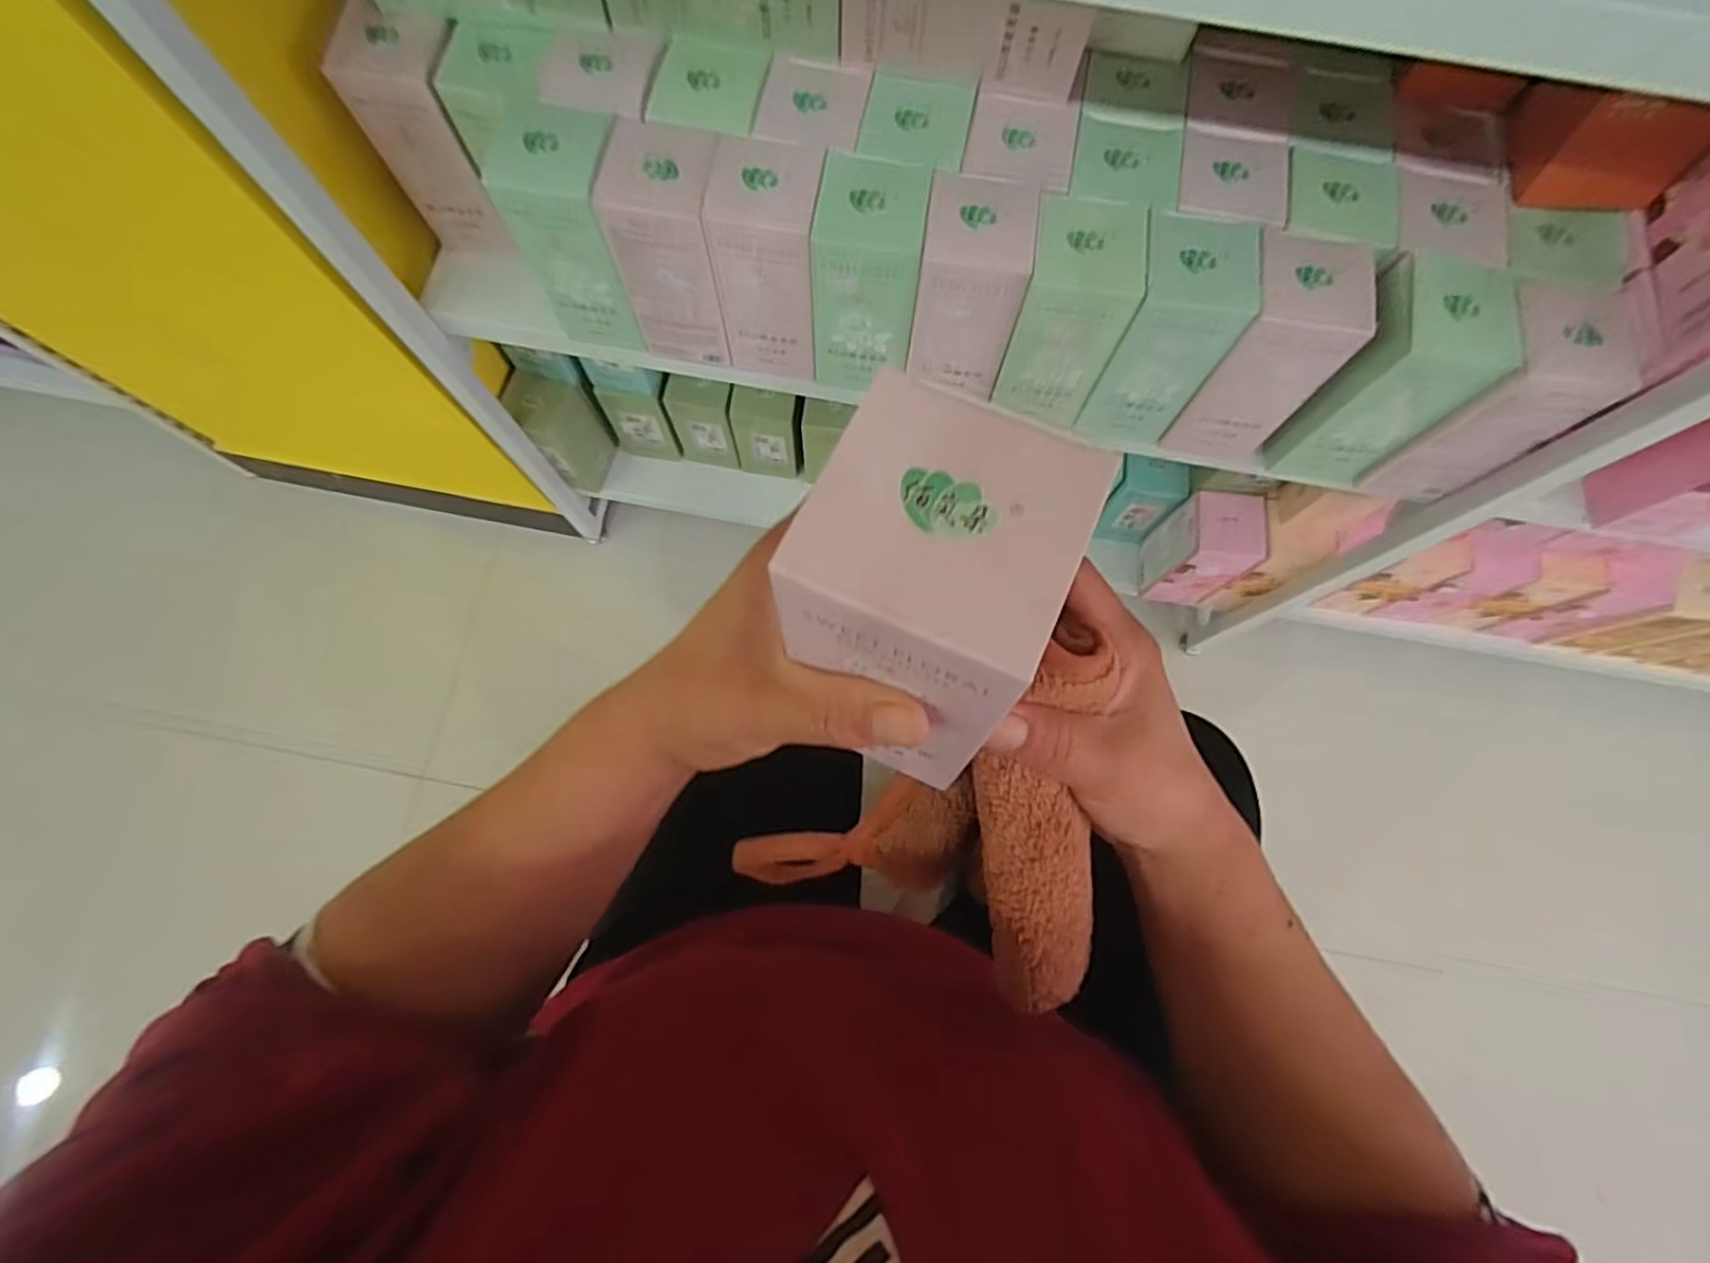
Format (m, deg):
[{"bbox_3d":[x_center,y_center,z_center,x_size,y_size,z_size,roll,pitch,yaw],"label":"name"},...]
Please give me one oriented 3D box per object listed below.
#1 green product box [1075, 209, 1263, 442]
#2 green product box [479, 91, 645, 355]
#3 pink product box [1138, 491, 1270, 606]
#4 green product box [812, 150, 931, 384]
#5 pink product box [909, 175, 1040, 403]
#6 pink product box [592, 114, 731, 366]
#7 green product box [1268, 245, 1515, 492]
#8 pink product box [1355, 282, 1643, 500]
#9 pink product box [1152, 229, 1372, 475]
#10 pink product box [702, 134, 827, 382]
[{"bbox_3d":[0.198,-0.191,0.469,0.062,0.127,0.072,10,77,2],"label":"green product box"},{"bbox_3d":[-0.179,-0.262,0.479,0.064,0.136,0.067,7,76,1],"label":"green product box"},{"bbox_3d":[0.352,-0.081,0.745,0.070,0.144,0.072,6,76,1],"label":"pink product box"},{"bbox_3d":[0.010,-0.227,0.473,0.064,0.130,0.065,10,77,2],"label":"green product box"},{"bbox_3d":[0.072,-0.218,0.465,0.062,0.112,0.070,8,76,1],"label":"pink product box"},{"bbox_3d":[-0.117,-0.250,0.478,0.062,0.131,0.067,8,76,1],"label":"pink product box"},{"bbox_3d":[0.332,-0.163,0.467,0.073,0.139,0.068,11,77,2],"label":"green product box"},{"bbox_3d":[0.399,-0.145,0.465,0.068,0.142,0.073,9,76,2],"label":"pink product box"},{"bbox_3d":[0.263,-0.177,0.471,0.068,0.137,0.068,15,77,3],"label":"pink product box"},{"bbox_3d":[-0.054,-0.239,0.477,0.062,0.133,0.067,8,76,1],"label":"pink product box"}]

